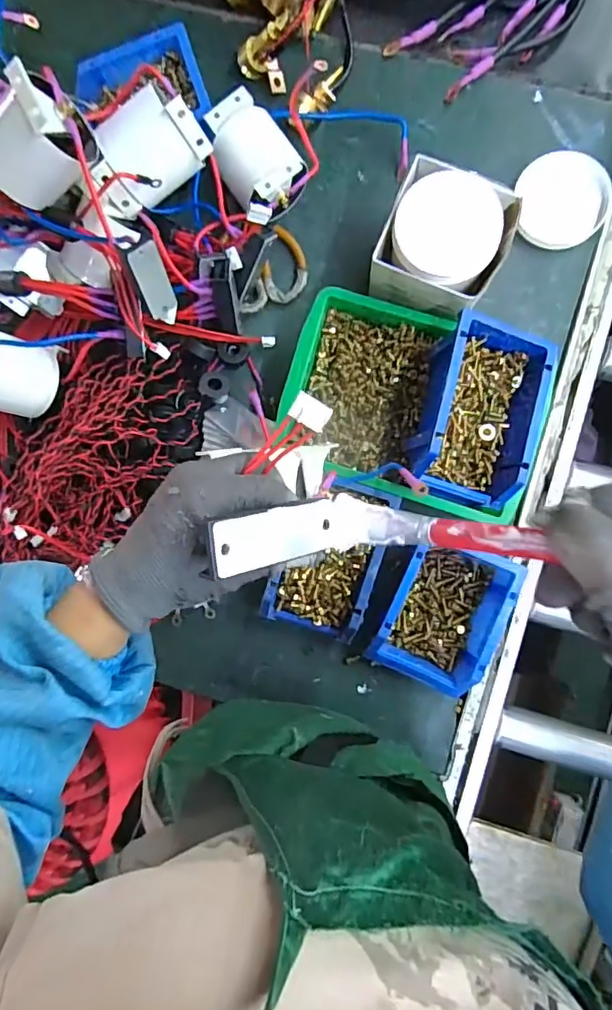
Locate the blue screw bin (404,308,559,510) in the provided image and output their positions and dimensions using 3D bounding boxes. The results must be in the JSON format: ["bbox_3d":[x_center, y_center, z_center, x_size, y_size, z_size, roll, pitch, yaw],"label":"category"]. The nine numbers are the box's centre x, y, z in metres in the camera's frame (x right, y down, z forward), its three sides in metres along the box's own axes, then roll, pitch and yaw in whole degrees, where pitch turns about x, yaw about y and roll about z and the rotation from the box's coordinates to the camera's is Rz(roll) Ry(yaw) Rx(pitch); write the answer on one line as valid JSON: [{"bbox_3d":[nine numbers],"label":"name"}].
[{"bbox_3d":[0.166,-0.088,0.499,0.102,0.060,0.163,15,89,5],"label":"blue screw bin"}]

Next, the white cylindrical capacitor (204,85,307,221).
[{"bbox_3d":[-0.057,-0.361,0.574,0.089,0.079,0.106,-39,86,2],"label":"white cylindrical capacitor"}]

